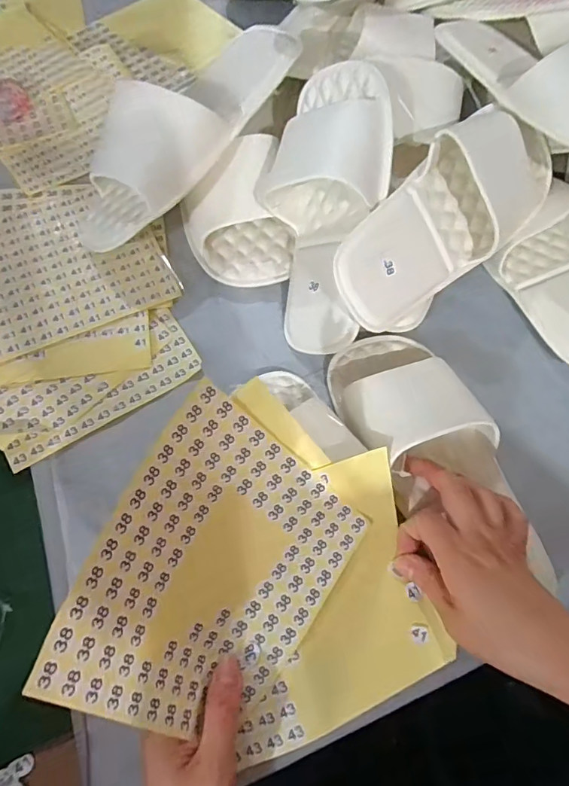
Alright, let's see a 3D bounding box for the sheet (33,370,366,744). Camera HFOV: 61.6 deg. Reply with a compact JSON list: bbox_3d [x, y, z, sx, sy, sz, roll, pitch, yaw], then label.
[{"bbox_3d":[-0.037,0.102,0.276,0.148,0.029,0.163,46,62,-28],"label":"sheet"}]

